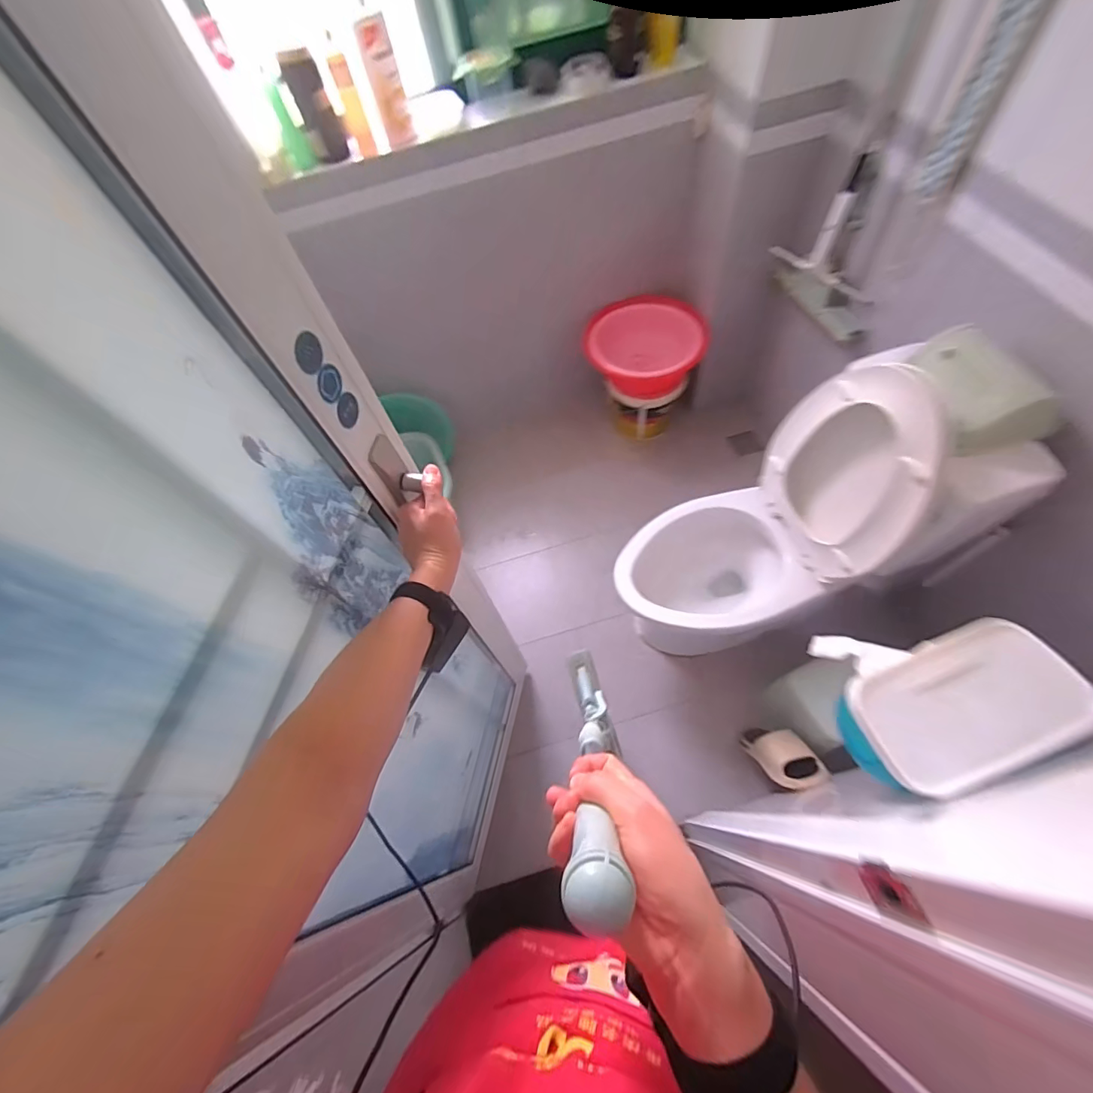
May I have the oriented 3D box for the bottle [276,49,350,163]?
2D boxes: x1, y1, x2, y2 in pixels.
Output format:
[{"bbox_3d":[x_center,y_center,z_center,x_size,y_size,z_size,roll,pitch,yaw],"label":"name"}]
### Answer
[{"bbox_3d":[-0.490,-0.934,1.038,0.079,0.192,0.050,-20,63,-7],"label":"bottle"}]

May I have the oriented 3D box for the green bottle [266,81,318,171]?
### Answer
[{"bbox_3d":[-0.557,-0.906,1.052,0.054,0.144,0.046,-25,64,-9],"label":"green bottle"}]

